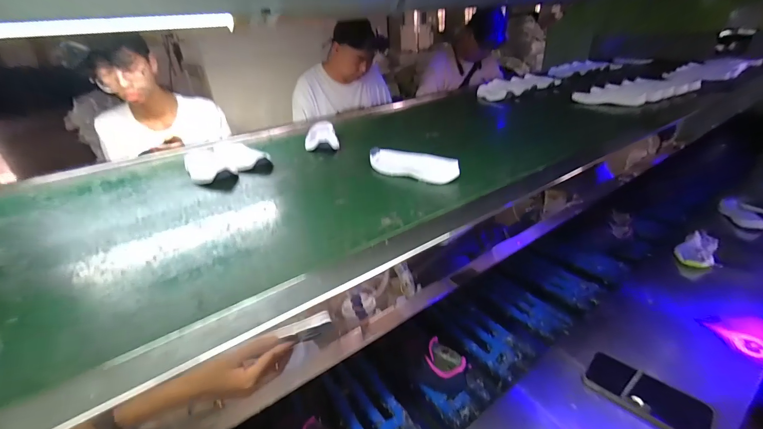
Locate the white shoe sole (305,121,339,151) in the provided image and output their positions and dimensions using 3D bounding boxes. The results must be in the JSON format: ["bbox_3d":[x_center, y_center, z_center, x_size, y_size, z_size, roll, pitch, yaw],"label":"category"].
[{"bbox_3d":[-0.145,-0.186,0.778,0.072,0.028,0.185,-11,30,-11],"label":"white shoe sole"}]

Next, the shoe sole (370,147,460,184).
[{"bbox_3d":[0.044,-0.089,0.575,0.182,0.021,0.056,19,37,35],"label":"shoe sole"}]

